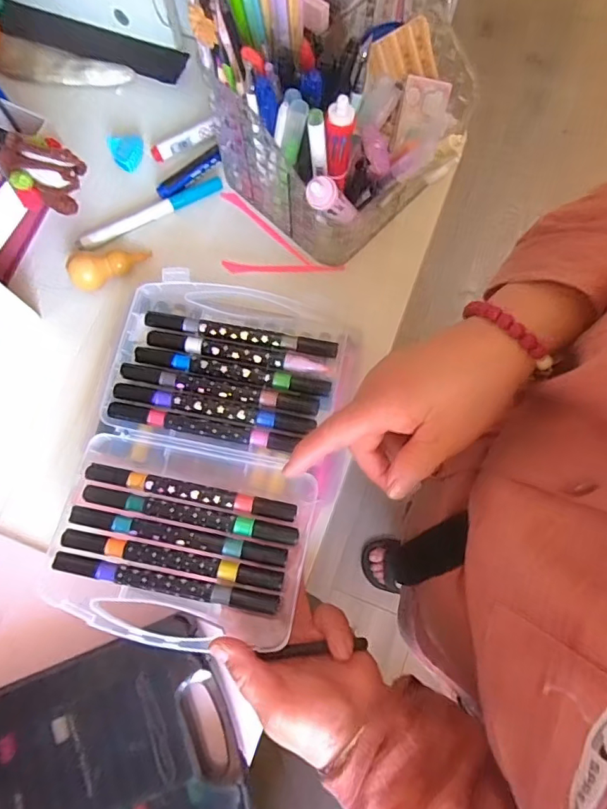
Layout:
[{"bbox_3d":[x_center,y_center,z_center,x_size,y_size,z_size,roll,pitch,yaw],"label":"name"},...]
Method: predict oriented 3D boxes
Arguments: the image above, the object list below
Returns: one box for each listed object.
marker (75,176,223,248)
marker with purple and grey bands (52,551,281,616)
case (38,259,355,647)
[{"bbox_3d":[-0.133,-0.168,0.438,0.135,0.010,0.015,-28,76,-7],"label":"marker"},{"bbox_3d":[-0.089,0.115,0.325,0.146,0.014,0.012,10,75,3],"label":"marker with purple and grey bands"},{"bbox_3d":[-0.068,0.032,0.355,0.166,0.032,0.244,13,75,4],"label":"case"}]

